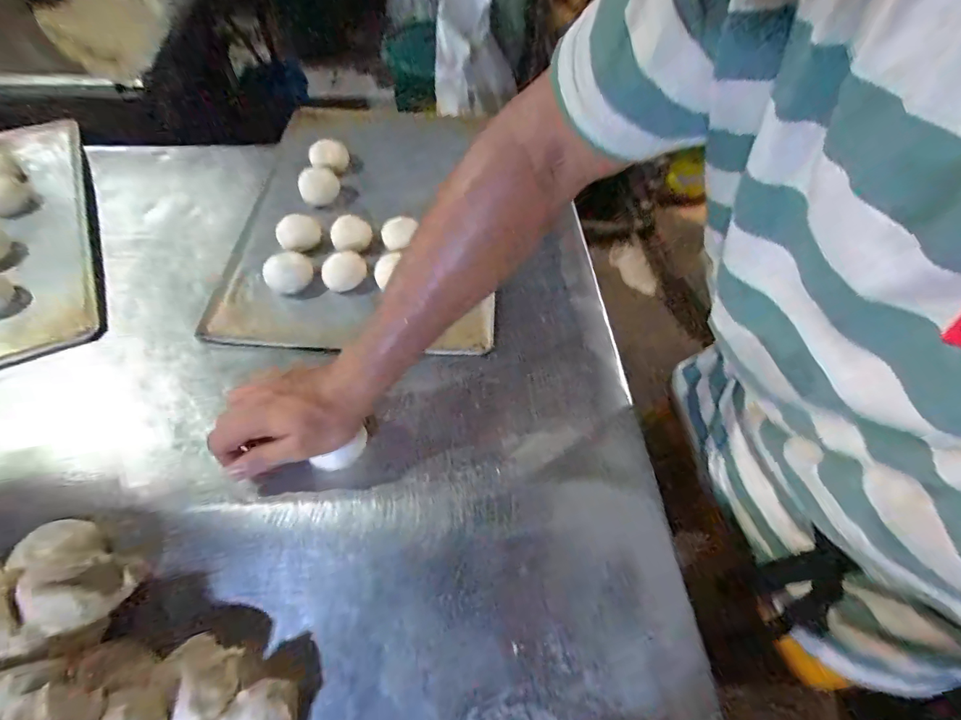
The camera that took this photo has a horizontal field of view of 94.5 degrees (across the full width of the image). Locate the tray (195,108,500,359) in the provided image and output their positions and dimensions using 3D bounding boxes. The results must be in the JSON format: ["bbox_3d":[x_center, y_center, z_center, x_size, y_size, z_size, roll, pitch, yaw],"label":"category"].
[{"bbox_3d":[-0.151,-0.208,0.594,0.316,0.038,0.437,-1,62,1],"label":"tray"}]

